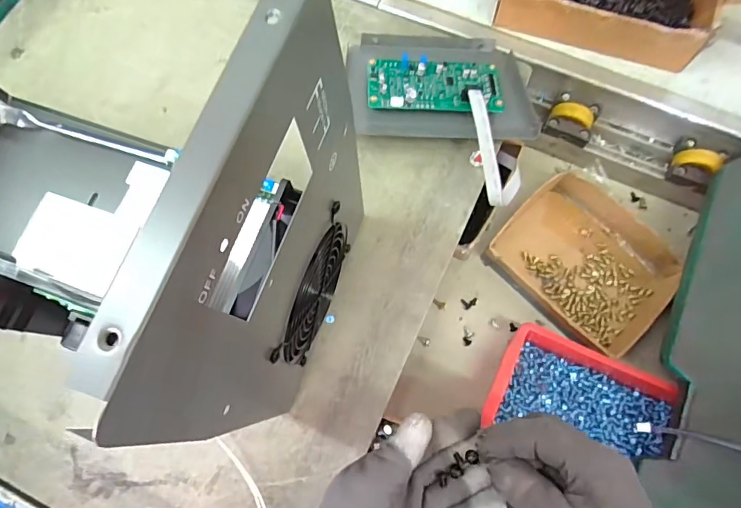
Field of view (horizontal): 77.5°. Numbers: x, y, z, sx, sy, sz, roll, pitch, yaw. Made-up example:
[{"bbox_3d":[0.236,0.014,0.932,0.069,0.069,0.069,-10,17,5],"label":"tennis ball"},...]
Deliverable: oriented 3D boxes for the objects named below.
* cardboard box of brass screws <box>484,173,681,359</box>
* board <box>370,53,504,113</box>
[{"bbox_3d":[0.237,0.009,0.510,0.180,0.038,0.145,40,78,12],"label":"cardboard box of brass screws"},{"bbox_3d":[0.067,-0.175,0.470,0.136,0.019,0.071,3,65,-4],"label":"board"}]

